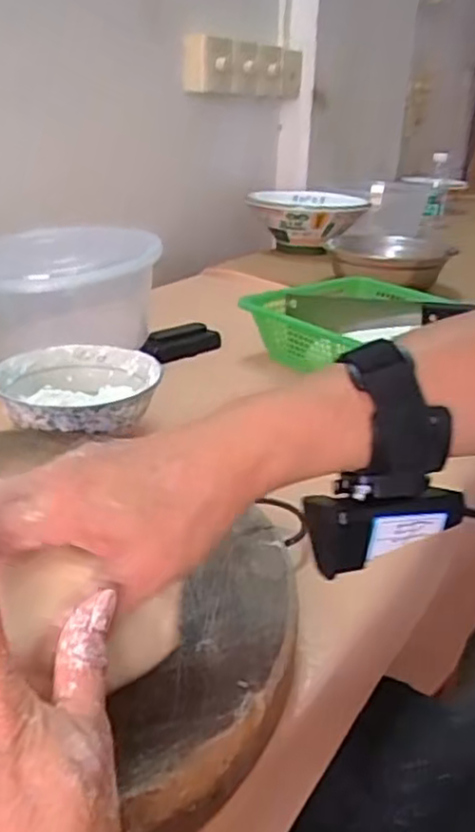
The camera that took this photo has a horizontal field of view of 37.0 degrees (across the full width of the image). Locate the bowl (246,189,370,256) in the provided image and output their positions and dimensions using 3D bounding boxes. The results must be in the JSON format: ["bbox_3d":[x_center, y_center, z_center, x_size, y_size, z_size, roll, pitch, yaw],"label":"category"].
[{"bbox_3d":[0.132,-0.375,1.343,0.221,0.099,0.236,2,23,-1],"label":"bowl"}]

